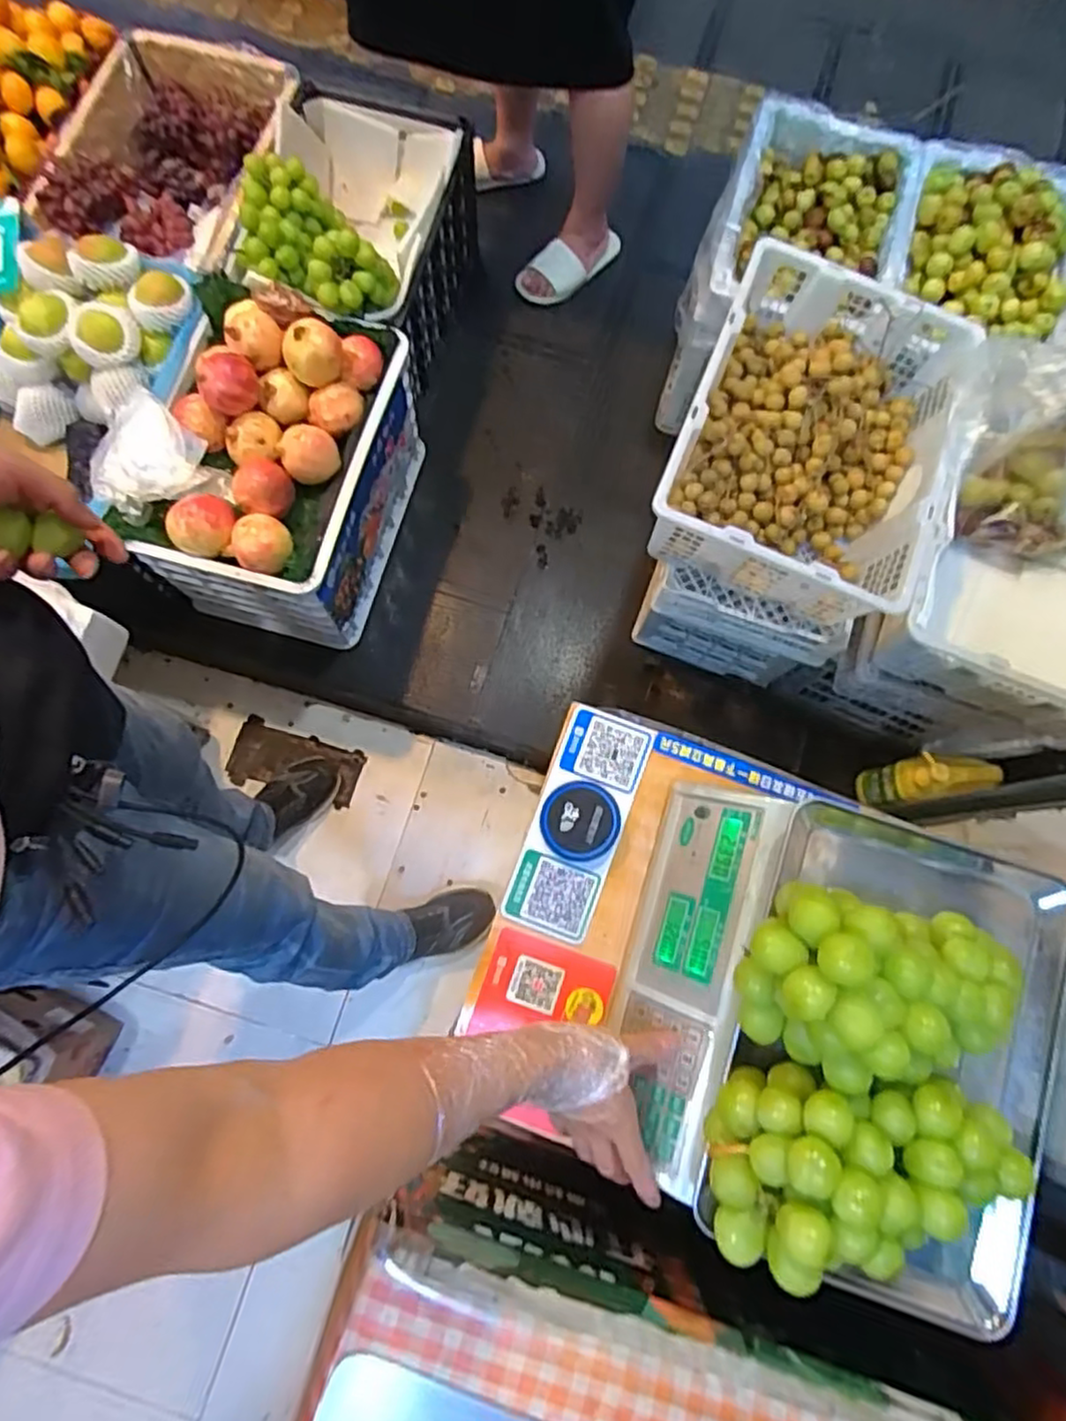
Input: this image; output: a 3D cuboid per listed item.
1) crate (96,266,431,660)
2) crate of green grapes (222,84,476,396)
[{"bbox_3d":[-0.446,-0.414,1.242,0.355,0.401,0.483,13,78,2],"label":"crate"},{"bbox_3d":[-0.326,-0.892,1.336,0.326,0.357,0.511,11,78,2],"label":"crate of green grapes"}]

